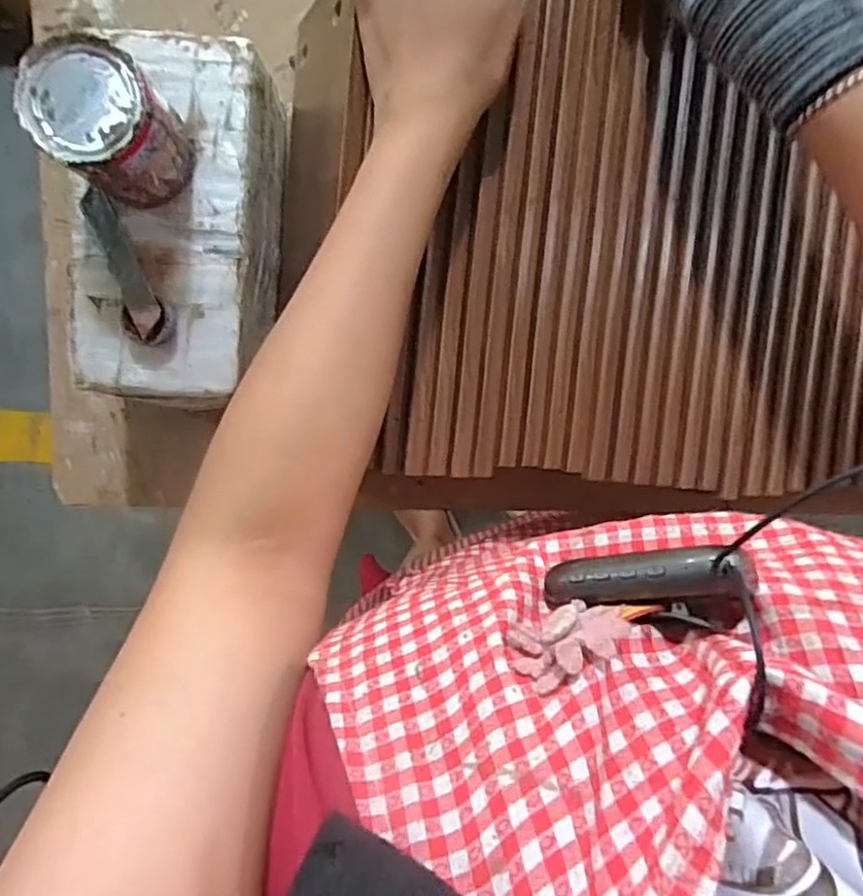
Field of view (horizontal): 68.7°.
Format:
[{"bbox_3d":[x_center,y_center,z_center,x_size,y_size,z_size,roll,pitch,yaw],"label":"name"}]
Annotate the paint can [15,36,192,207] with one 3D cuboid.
[{"bbox_3d":[-0.177,-0.178,0.352,0.059,0.071,0.061,0,91,0],"label":"paint can"}]

